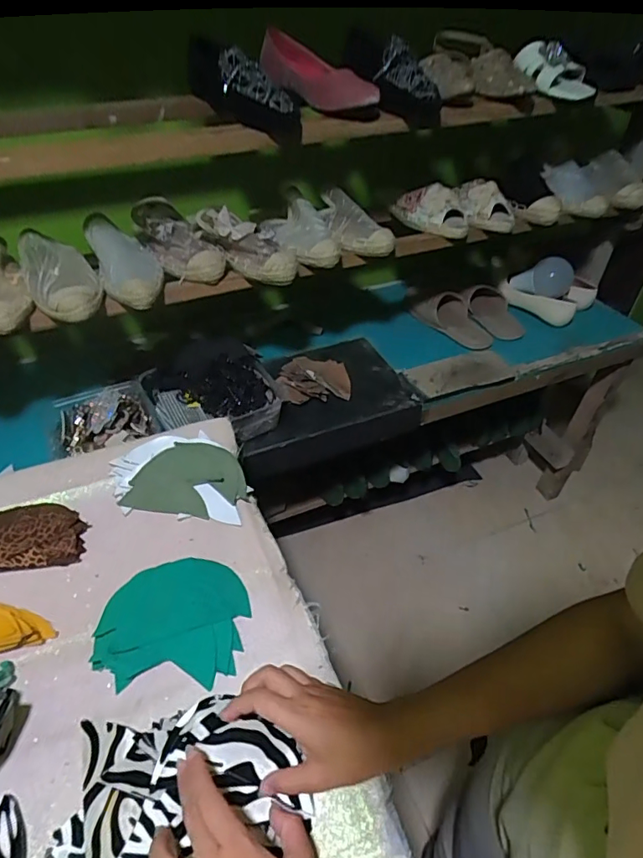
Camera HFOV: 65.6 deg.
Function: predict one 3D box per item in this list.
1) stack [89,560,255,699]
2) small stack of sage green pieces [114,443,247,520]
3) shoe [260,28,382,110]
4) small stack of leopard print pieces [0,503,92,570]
[{"bbox_3d":[-0.145,0.182,0.495,0.136,0.021,0.121,0,45,-4],"label":"stack"},{"bbox_3d":[-0.162,0.060,0.608,0.134,0.015,0.092,10,68,-1],"label":"small stack of sage green pieces"},{"bbox_3d":[-0.017,-0.529,0.733,0.066,0.064,0.312,-20,49,-22],"label":"shoe"},{"bbox_3d":[-0.336,0.119,0.552,0.137,0.015,0.079,-7,46,-11],"label":"small stack of leopard print pieces"}]

